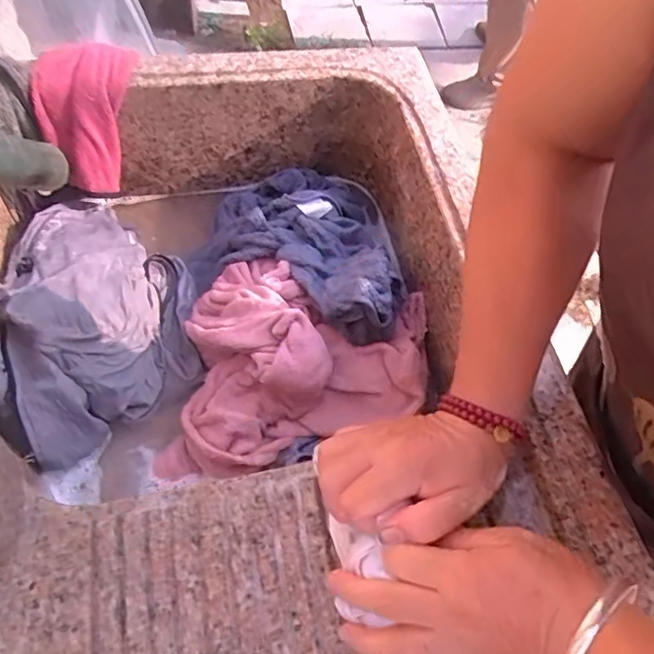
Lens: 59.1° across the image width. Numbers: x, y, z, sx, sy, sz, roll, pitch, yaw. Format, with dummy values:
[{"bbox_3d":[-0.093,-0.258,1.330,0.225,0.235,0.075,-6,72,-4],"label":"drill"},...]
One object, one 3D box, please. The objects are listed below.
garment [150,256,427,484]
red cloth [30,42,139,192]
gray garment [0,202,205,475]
[{"bbox_3d":[-0.025,0.032,0.594,0.255,0.086,0.242,6,58,0],"label":"garment"},{"bbox_3d":[-0.259,-0.233,0.647,0.111,0.123,0.083,-12,60,-11],"label":"red cloth"},{"bbox_3d":[-0.253,-0.020,0.615,0.196,0.089,0.307,-12,60,-11],"label":"gray garment"}]

